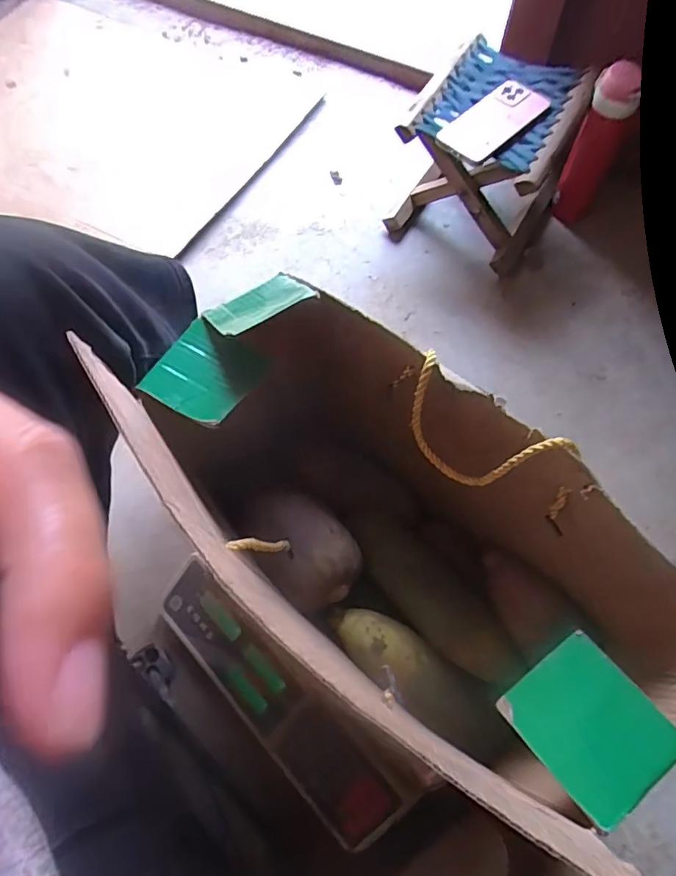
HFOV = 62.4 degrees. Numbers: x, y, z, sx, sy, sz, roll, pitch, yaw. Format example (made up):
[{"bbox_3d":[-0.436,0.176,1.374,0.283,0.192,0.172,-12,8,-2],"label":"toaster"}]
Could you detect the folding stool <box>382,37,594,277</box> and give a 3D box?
[{"bbox_3d":[0.231,-0.417,0.851,0.222,0.195,0.238,32,69,14],"label":"folding stool"}]

